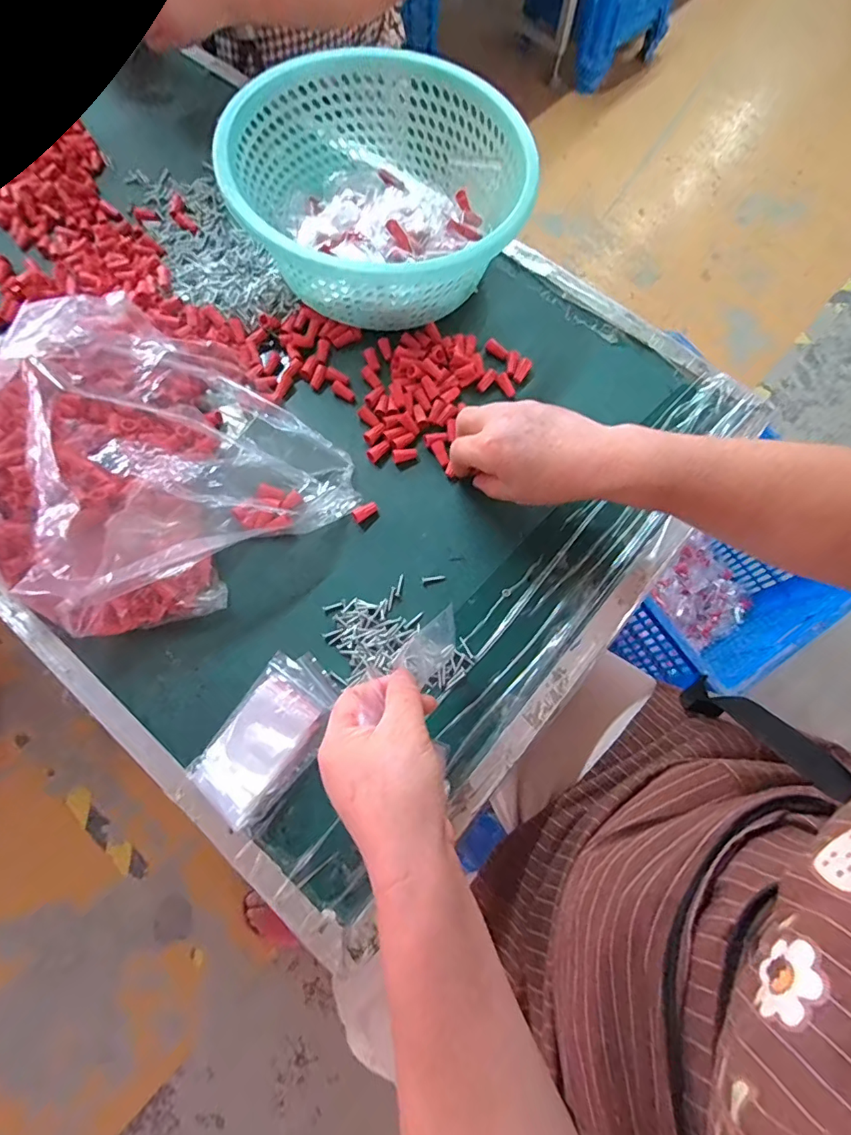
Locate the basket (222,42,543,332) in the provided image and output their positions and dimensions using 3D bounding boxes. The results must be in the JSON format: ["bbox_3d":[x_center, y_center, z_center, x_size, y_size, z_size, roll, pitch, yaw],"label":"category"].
[{"bbox_3d":[-0.045,-0.355,0.476,0.259,0.092,0.243,0,72,-1],"label":"basket"}]

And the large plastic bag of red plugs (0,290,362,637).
[{"bbox_3d":[-0.251,-0.093,0.411,0.297,0.087,0.273,42,76,12],"label":"large plastic bag of red plugs"}]

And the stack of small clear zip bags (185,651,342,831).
[{"bbox_3d":[-0.118,0.127,0.381,0.069,0.014,0.121,32,75,9],"label":"stack of small clear zip bags"}]

